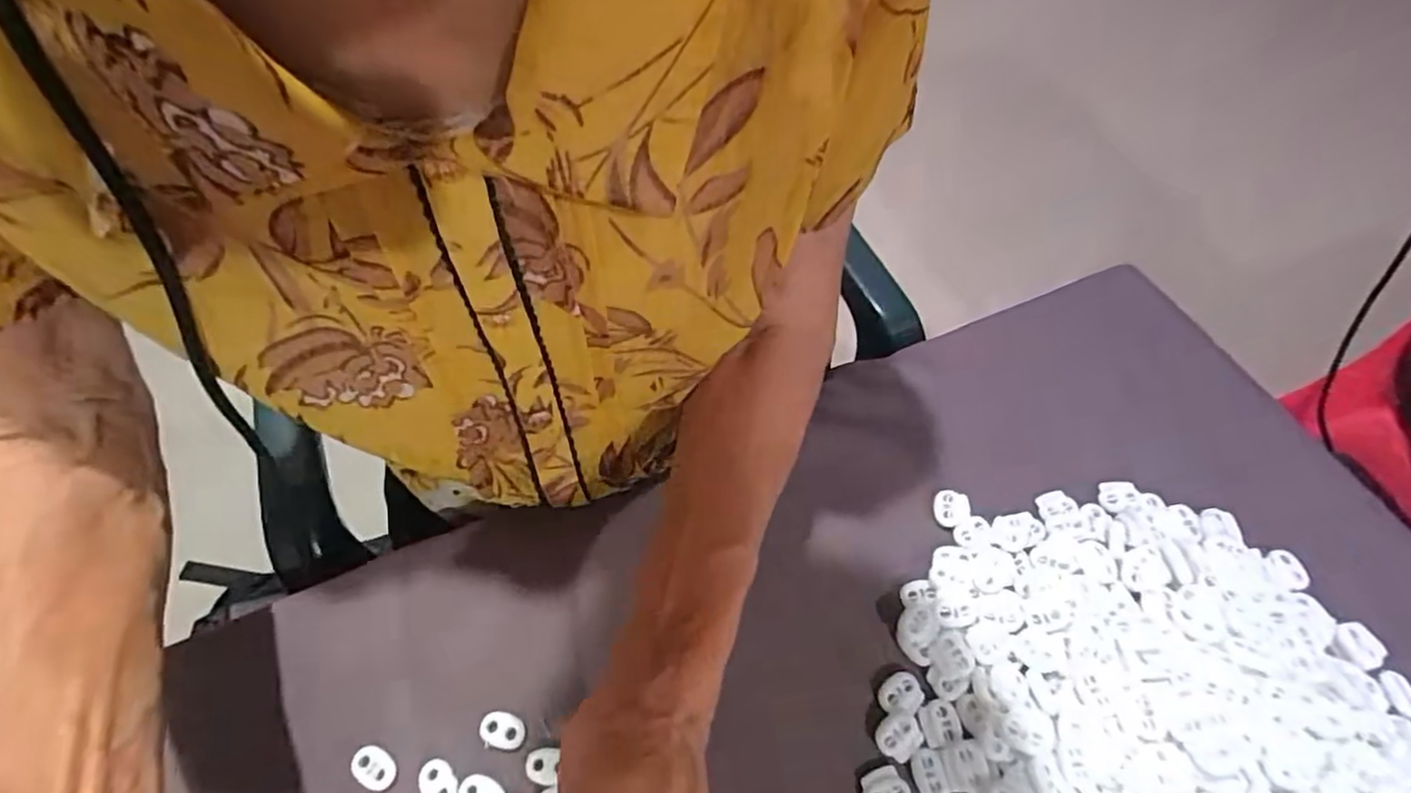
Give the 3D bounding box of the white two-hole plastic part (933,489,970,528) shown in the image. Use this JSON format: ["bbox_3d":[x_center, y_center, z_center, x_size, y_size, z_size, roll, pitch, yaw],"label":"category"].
[{"bbox_3d":[0.143,0.065,0.382,0.018,0.006,0.022,1,59,1],"label":"white two-hole plastic part"}]

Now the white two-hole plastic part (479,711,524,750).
[{"bbox_3d":[-0.101,0.164,0.322,0.022,0.004,0.015,13,60,8],"label":"white two-hole plastic part"}]

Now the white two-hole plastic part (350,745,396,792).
[{"bbox_3d":[-0.160,0.180,0.317,0.023,0.006,0.015,31,64,18],"label":"white two-hole plastic part"}]

